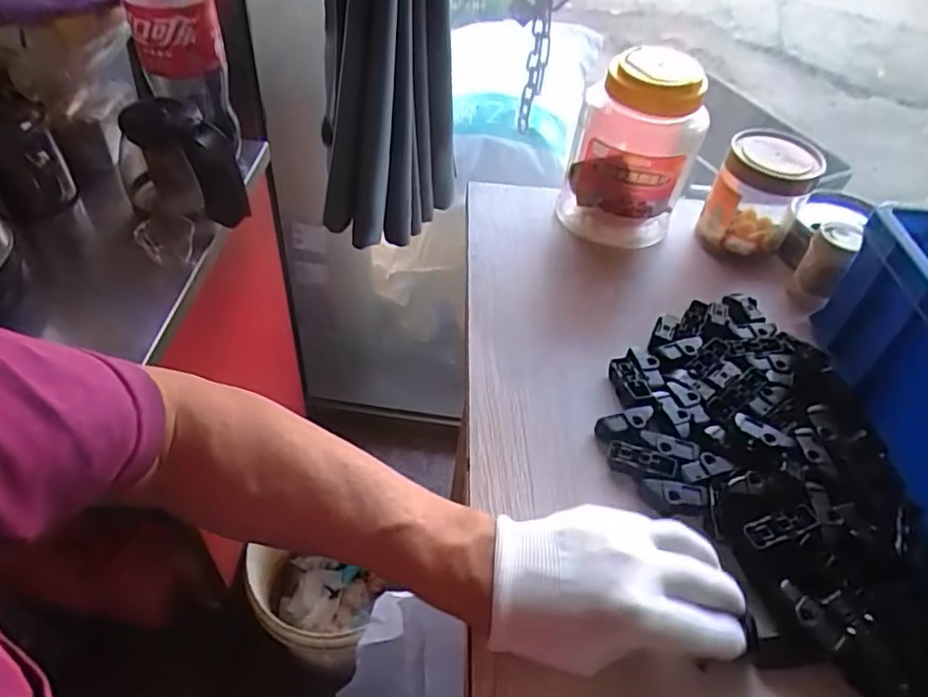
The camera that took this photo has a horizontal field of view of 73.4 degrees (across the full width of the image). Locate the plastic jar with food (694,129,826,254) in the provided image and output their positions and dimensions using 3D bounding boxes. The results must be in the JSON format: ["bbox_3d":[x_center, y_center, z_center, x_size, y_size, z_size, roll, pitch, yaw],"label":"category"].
[{"bbox_3d":[0.297,-0.158,0.625,0.084,0.095,0.092,3,47,-3],"label":"plastic jar with food"}]

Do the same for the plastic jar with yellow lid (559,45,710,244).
[{"bbox_3d":[0.173,-0.206,0.624,0.117,0.159,0.136,18,48,10],"label":"plastic jar with yellow lid"}]

